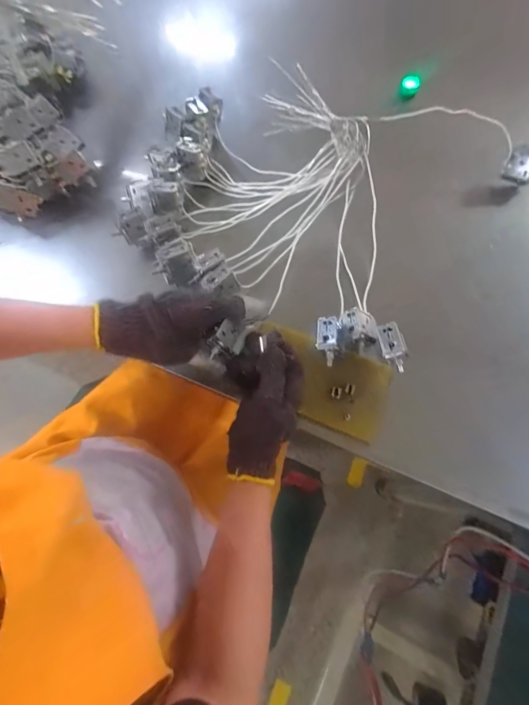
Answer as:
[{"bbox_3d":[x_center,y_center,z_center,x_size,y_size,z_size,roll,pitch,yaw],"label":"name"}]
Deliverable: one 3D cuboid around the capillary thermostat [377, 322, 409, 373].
[{"bbox_3d":[0.146,-0.006,0.376,0.025,0.018,0.053,-26,73,25],"label":"capillary thermostat"}]

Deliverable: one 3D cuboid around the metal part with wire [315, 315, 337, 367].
[{"bbox_3d":[0.071,-0.014,0.388,0.024,0.021,0.052,6,71,4],"label":"metal part with wire"}]

